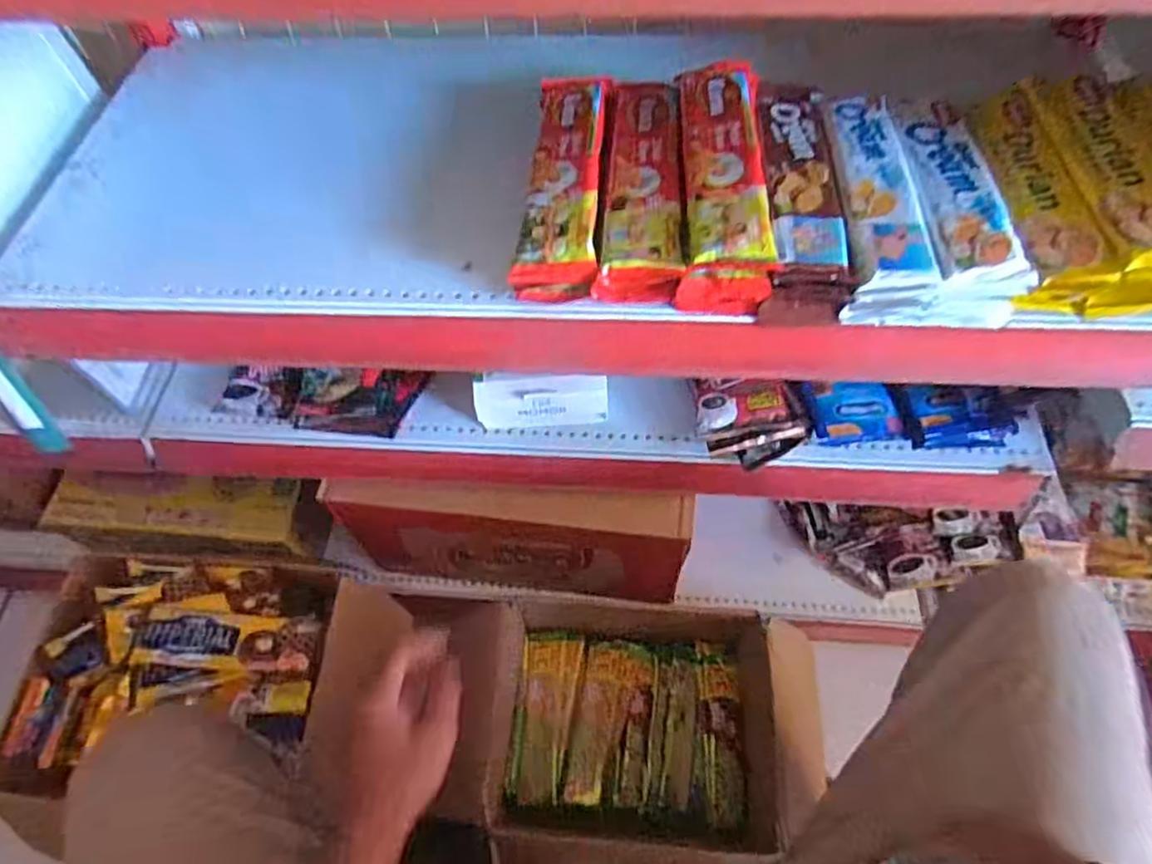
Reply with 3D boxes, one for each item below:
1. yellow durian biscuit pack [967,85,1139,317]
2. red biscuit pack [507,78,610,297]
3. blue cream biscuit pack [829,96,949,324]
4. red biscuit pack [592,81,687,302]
[{"bbox_3d":[0.308,-0.164,0.448,0.049,0.039,0.185,1,61,3],"label":"yellow durian biscuit pack"},{"bbox_3d":[-0.009,-0.186,0.476,0.057,0.038,0.211,2,61,4],"label":"red biscuit pack"},{"bbox_3d":[0.209,-0.159,0.450,0.058,0.034,0.180,3,61,4],"label":"blue cream biscuit pack"},{"bbox_3d":[0.049,-0.180,0.467,0.056,0.031,0.199,4,61,5],"label":"red biscuit pack"}]

